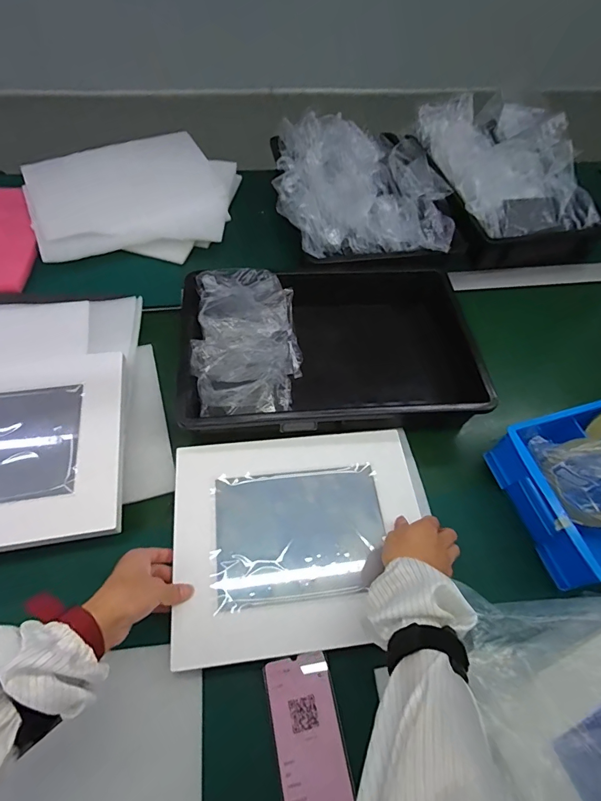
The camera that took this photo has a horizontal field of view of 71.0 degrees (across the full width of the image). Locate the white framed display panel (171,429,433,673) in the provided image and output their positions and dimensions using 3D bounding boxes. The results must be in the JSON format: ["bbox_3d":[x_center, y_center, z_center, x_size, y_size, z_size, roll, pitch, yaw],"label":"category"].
[{"bbox_3d":[0.010,0.158,0.511,0.318,0.023,0.248,-5,61,-6],"label":"white framed display panel"}]

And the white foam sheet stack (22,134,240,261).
[{"bbox_3d":[-0.316,-0.397,0.827,0.398,0.037,0.309,-17,61,-15],"label":"white foam sheet stack"}]

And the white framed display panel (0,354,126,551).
[{"bbox_3d":[-0.374,0.054,0.510,0.302,0.019,0.251,-6,58,-9],"label":"white framed display panel"}]

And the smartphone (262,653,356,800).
[{"bbox_3d":[0.009,0.340,0.423,0.070,0.012,0.140,-8,59,-10],"label":"smartphone"}]

